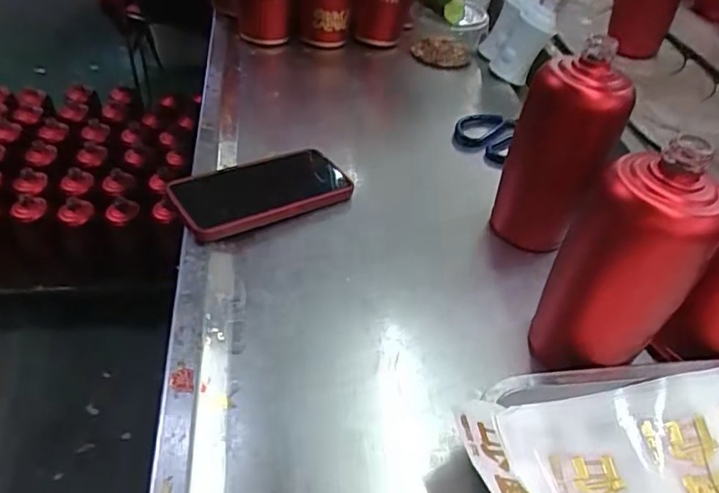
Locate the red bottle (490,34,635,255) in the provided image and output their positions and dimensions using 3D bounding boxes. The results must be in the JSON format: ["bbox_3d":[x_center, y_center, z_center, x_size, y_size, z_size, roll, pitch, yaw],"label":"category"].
[{"bbox_3d":[0.178,-0.082,0.514,0.078,0.167,0.062,-11,44,-17],"label":"red bottle"}]

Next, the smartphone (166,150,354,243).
[{"bbox_3d":[-0.093,-0.056,0.563,0.172,0.019,0.087,-19,47,-34],"label":"smartphone"}]

